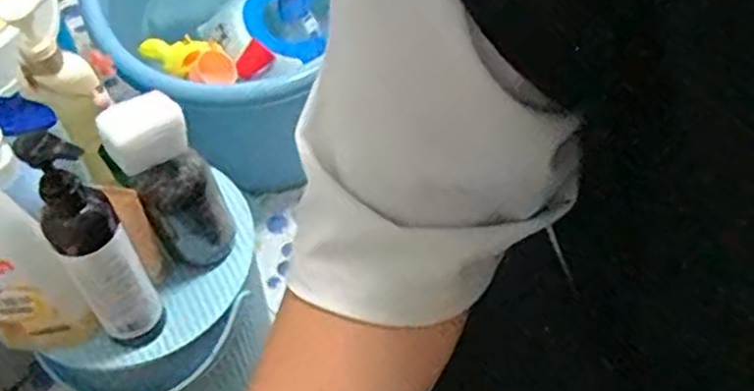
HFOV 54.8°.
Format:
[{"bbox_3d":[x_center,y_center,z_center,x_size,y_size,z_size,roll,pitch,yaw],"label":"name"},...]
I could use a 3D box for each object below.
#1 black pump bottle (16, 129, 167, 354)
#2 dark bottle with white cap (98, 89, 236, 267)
[{"bbox_3d":[-0.232,0.046,0.603,0.054,0.232,0.057,-29,59,-16],"label":"black pump bottle"},{"bbox_3d":[-0.186,-0.006,0.671,0.073,0.191,0.063,-34,60,-19],"label":"dark bottle with white cap"}]

